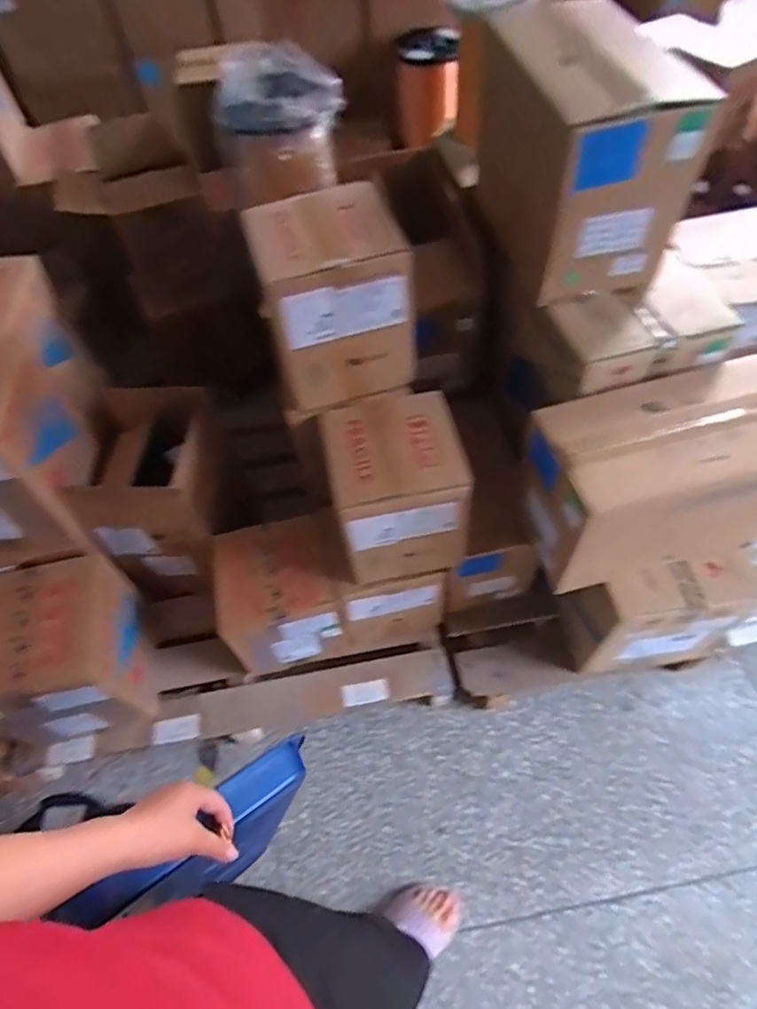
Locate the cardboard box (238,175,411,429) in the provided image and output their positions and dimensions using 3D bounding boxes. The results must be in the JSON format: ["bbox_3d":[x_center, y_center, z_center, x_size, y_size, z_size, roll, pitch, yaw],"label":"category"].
[{"bbox_3d":[-0.078,-0.319,0.911,0.201,0.247,0.218,-19,60,-8],"label":"cardboard box"}]

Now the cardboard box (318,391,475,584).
[{"bbox_3d":[0.030,-0.024,0.972,0.205,0.243,0.212,-11,59,-4],"label":"cardboard box"}]

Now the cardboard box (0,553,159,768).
[{"bbox_3d":[-0.581,0.296,1.071,0.276,0.321,0.270,-14,60,-5],"label":"cardboard box"}]

